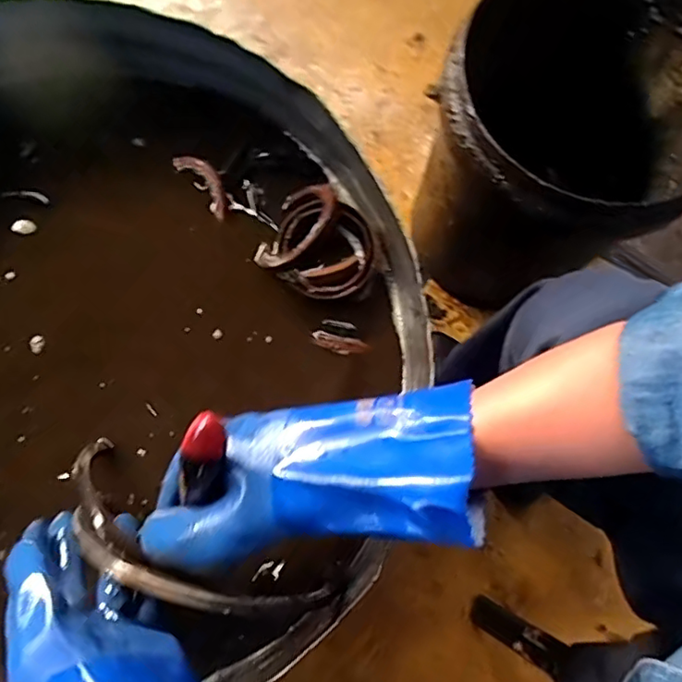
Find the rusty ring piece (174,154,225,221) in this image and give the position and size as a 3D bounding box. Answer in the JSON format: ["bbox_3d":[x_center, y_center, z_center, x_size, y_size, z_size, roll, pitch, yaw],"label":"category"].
[{"bbox_3d":[-0.124,-0.147,0.533,0.026,0.013,0.075,-38,81,-11],"label":"rusty ring piece"}]

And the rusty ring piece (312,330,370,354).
[{"bbox_3d":[-0.001,0.002,0.501,0.048,0.004,0.015,16,76,1],"label":"rusty ring piece"}]

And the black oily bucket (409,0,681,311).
[{"bbox_3d":[0.240,-0.203,0.675,0.265,0.307,0.237,17,75,6],"label":"black oily bucket"}]

